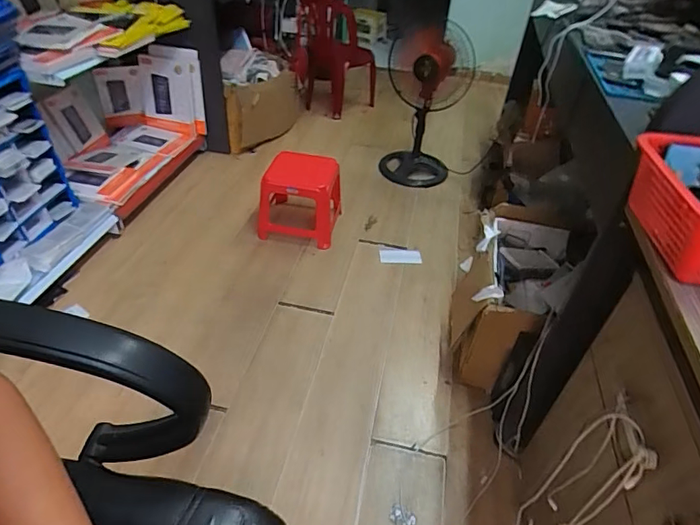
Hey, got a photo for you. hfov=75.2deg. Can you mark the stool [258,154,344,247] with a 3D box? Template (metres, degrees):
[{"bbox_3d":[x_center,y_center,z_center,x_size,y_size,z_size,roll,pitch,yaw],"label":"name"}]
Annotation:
[{"bbox_3d":[-0.190,-0.256,1.729,0.285,0.290,0.285,10,41,4],"label":"stool"}]

